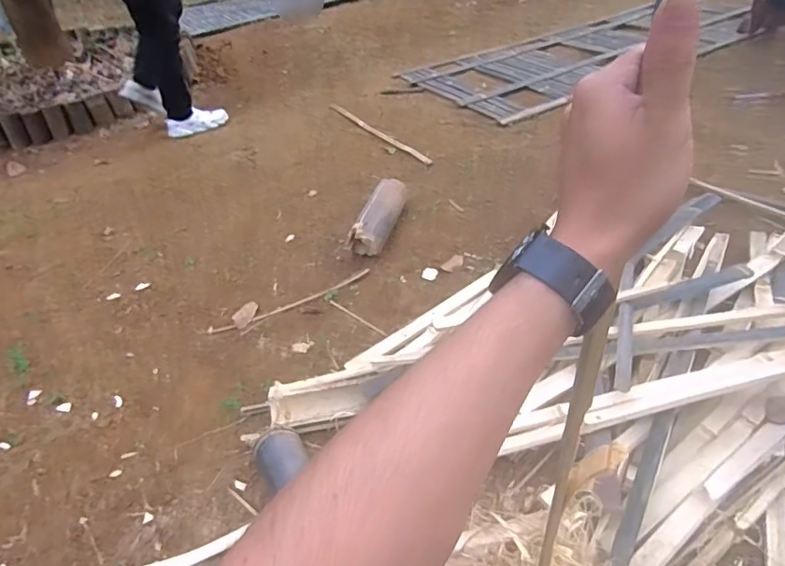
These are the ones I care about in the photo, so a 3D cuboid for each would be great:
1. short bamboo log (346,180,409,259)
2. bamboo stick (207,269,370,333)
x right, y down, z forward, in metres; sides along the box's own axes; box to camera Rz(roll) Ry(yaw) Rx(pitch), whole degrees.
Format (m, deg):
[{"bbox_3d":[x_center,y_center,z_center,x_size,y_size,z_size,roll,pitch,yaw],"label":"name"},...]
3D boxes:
[{"bbox_3d":[-0.041,-0.203,1.644,0.108,0.111,0.335,9,41,17],"label":"short bamboo log"},{"bbox_3d":[-0.269,0.055,1.452,0.462,0.014,0.042,-21,42,-18],"label":"bamboo stick"}]

